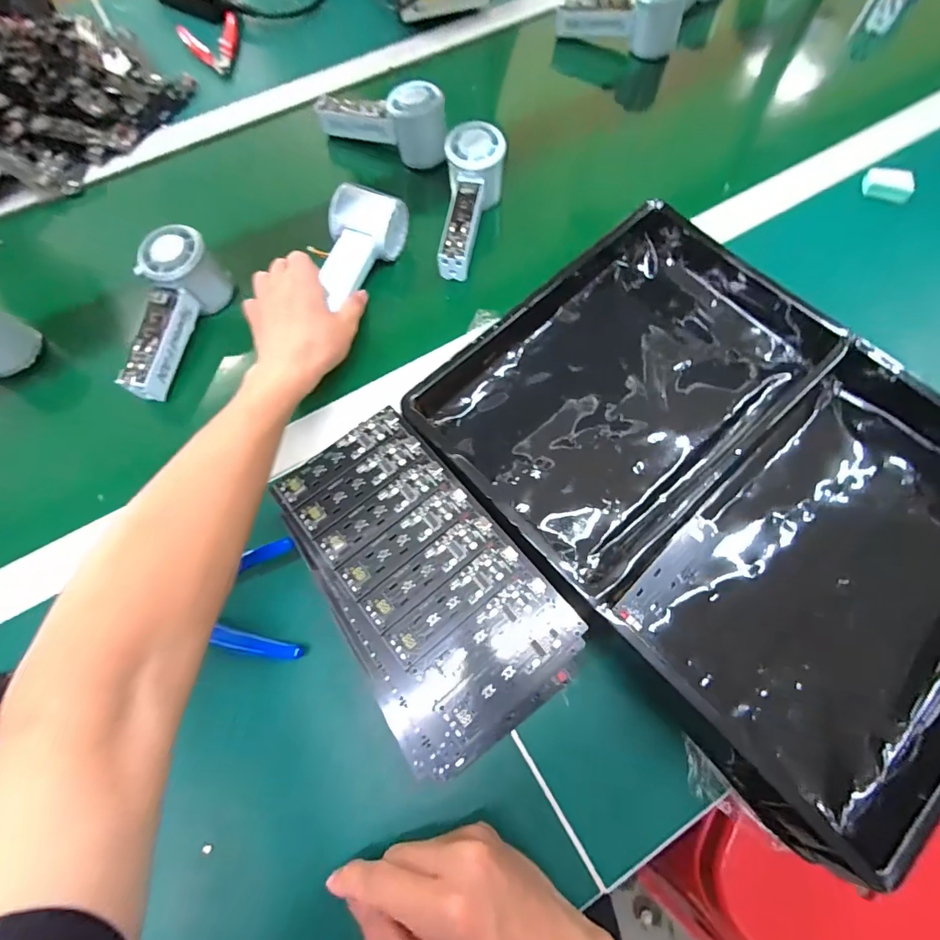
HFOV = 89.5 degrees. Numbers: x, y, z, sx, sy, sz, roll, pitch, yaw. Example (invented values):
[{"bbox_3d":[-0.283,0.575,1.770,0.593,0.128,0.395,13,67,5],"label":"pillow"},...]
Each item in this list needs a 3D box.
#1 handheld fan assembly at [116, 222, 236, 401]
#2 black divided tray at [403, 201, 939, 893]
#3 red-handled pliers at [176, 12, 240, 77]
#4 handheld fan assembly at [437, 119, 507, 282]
[{"bbox_3d":[-0.269,-0.136,0.433,0.050,0.070,0.157,12,82,5],"label":"handheld fan assembly"},{"bbox_3d":[0.175,-0.001,0.326,0.285,0.053,0.367,-36,70,-15],"label":"black divided tray"},{"bbox_3d":[-0.327,-0.550,0.617,0.077,0.020,0.110,-26,69,-9],"label":"red-handled pliers"},{"bbox_3d":[-0.003,-0.271,0.472,0.057,0.065,0.157,11,66,5],"label":"handheld fan assembly"}]

